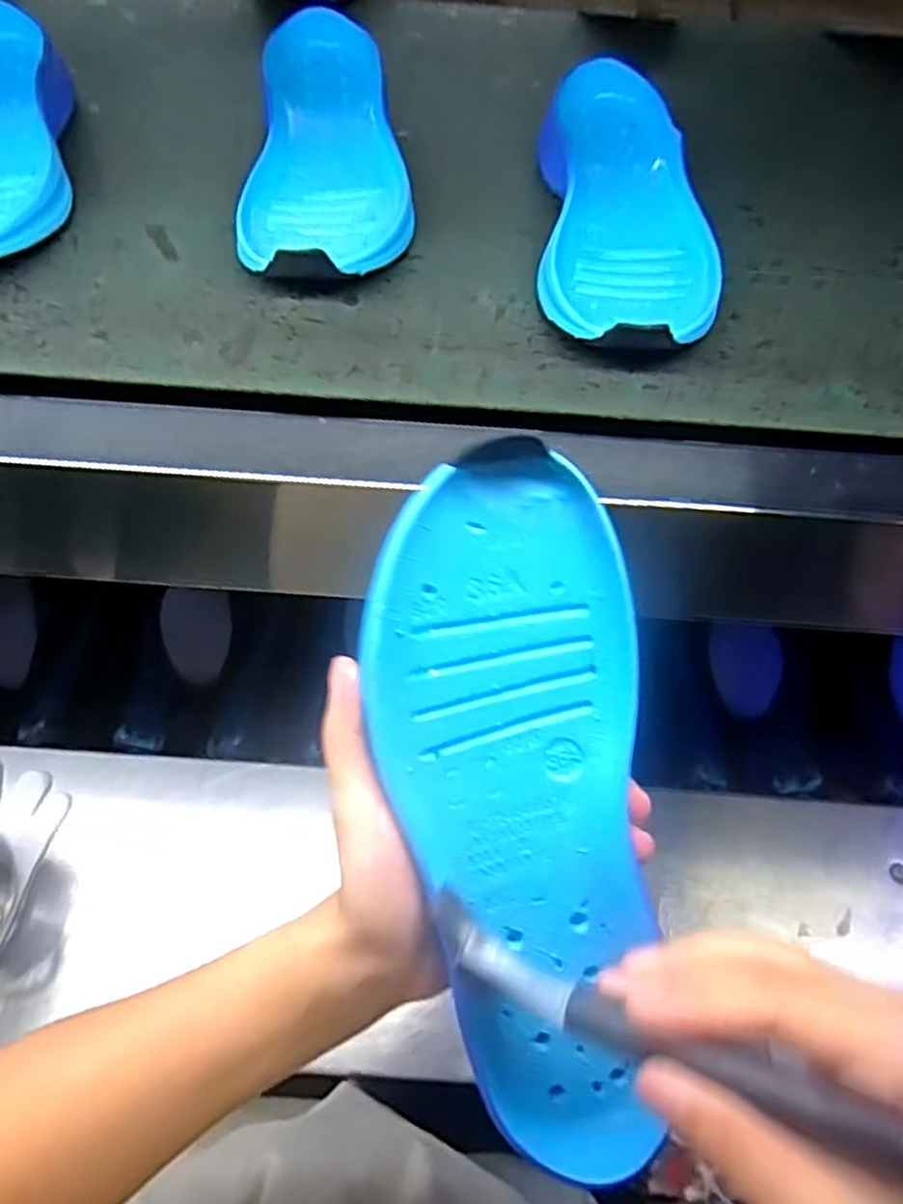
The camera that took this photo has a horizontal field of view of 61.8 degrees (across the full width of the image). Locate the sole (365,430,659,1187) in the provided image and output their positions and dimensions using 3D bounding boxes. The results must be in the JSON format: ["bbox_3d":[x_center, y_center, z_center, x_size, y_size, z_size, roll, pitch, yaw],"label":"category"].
[{"bbox_3d":[0.025,0.074,0.255,0.086,0.027,0.242,-8,97,-4],"label":"sole"}]

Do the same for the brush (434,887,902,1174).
[{"bbox_3d":[0.069,0.123,0.208,0.171,0.016,0.021,10,62,31],"label":"brush"}]

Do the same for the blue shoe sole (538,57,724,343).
[{"bbox_3d":[0.099,-0.227,0.435,0.092,0.030,0.214,3,64,2],"label":"blue shoe sole"}]

